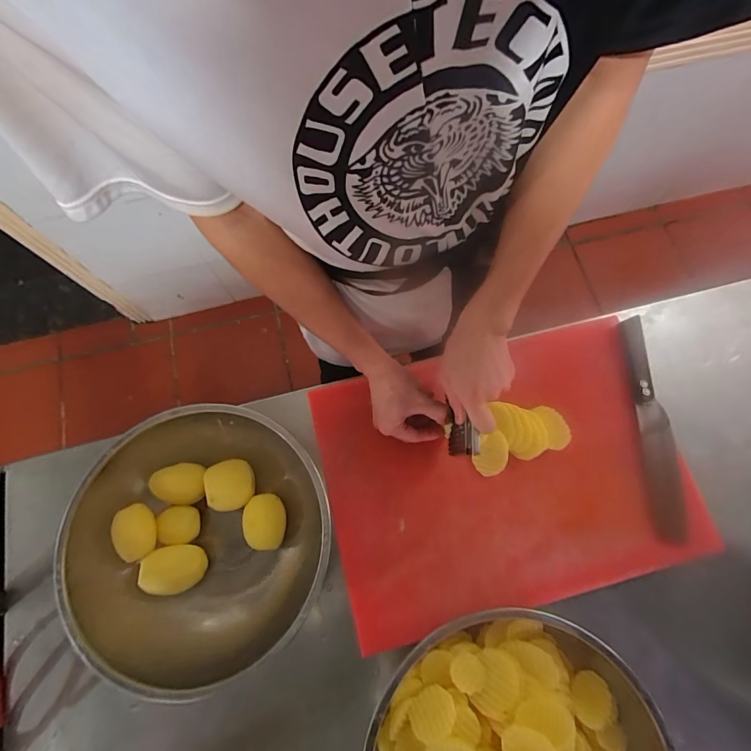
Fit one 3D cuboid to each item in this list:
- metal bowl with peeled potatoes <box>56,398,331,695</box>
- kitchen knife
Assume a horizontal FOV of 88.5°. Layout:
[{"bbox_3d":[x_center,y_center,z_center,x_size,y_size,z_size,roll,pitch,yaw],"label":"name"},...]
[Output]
[{"bbox_3d":[-0.209,0.198,0.492,0.281,0.126,0.293,0,73,0],"label":"metal bowl with peeled potatoes"},{"bbox_3d":[0.402,0.069,0.555,0.056,0.019,0.315,1,73,1],"label":"kitchen knife"}]

